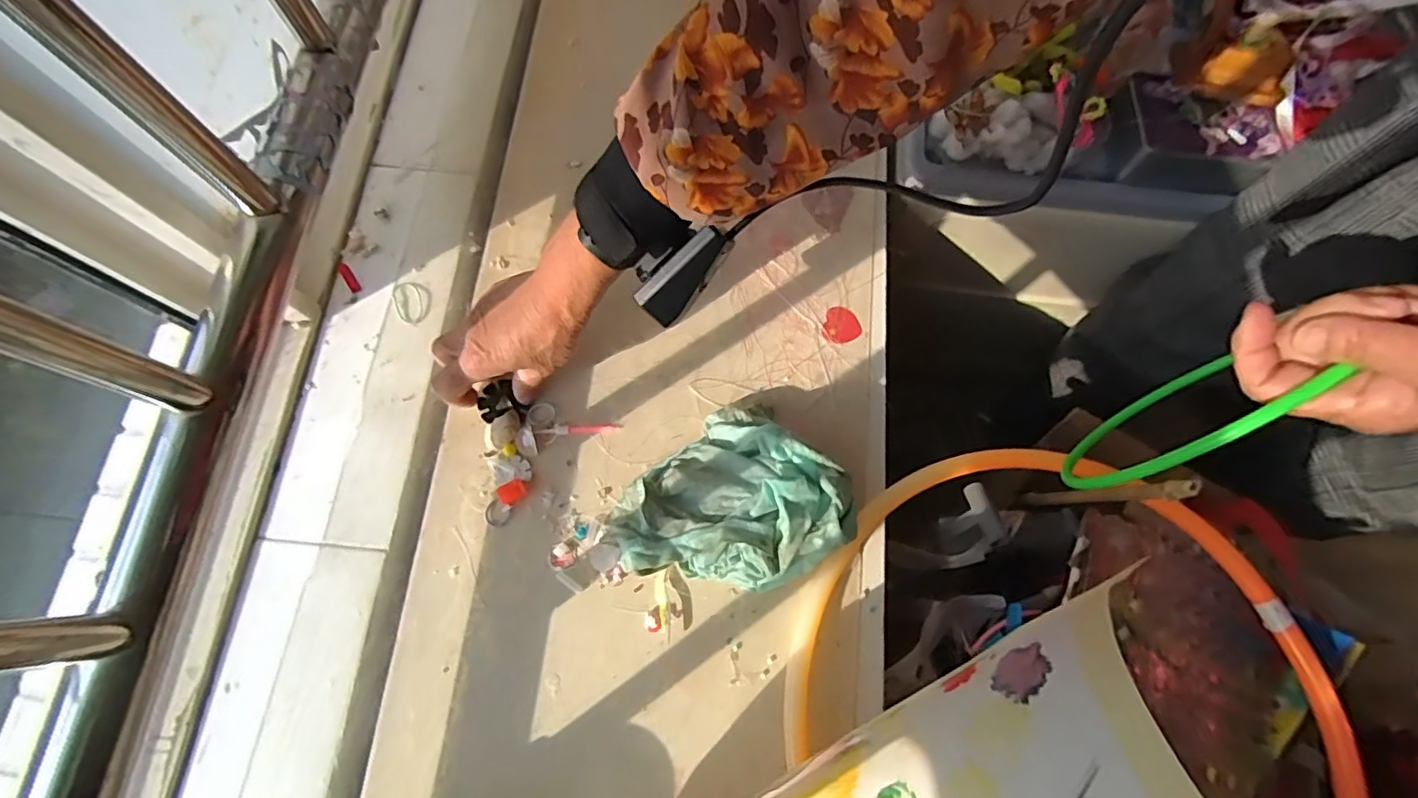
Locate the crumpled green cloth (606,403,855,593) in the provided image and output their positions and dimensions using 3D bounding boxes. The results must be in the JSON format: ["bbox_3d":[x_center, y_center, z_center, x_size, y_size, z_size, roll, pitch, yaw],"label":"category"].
[{"bbox_3d":[0.016,0.080,0.431,0.157,0.065,0.129,-36,78,-11],"label":"crumpled green cloth"}]

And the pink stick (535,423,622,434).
[{"bbox_3d":[-0.103,0.024,0.475,0.065,0.004,0.008,0,73,-2],"label":"pink stick"}]

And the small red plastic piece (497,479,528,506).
[{"bbox_3d":[-0.148,0.070,0.453,0.020,0.006,0.016,-24,92,-8],"label":"small red plastic piece"}]

